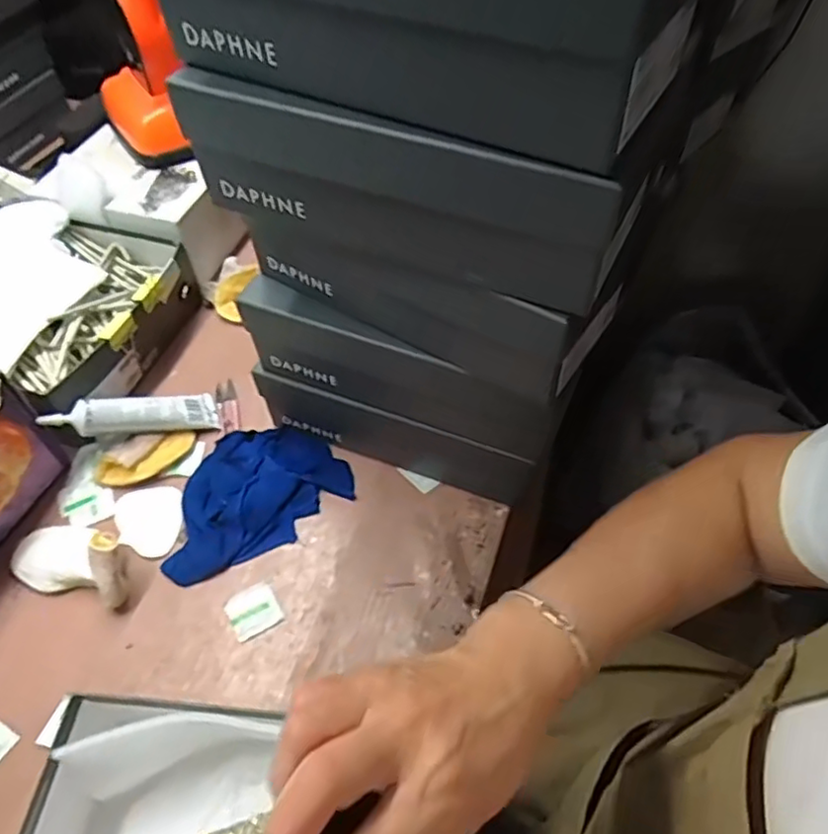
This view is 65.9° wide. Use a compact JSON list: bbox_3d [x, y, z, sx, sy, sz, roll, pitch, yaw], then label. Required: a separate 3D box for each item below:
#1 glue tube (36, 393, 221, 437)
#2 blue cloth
[{"bbox_3d":[-0.296,-0.004,0.683,0.170,0.026,0.042,-4,48,-35],"label":"glue tube"},{"bbox_3d":[-0.167,0.074,0.661,0.192,0.026,0.132,-21,56,-14],"label":"blue cloth"}]

